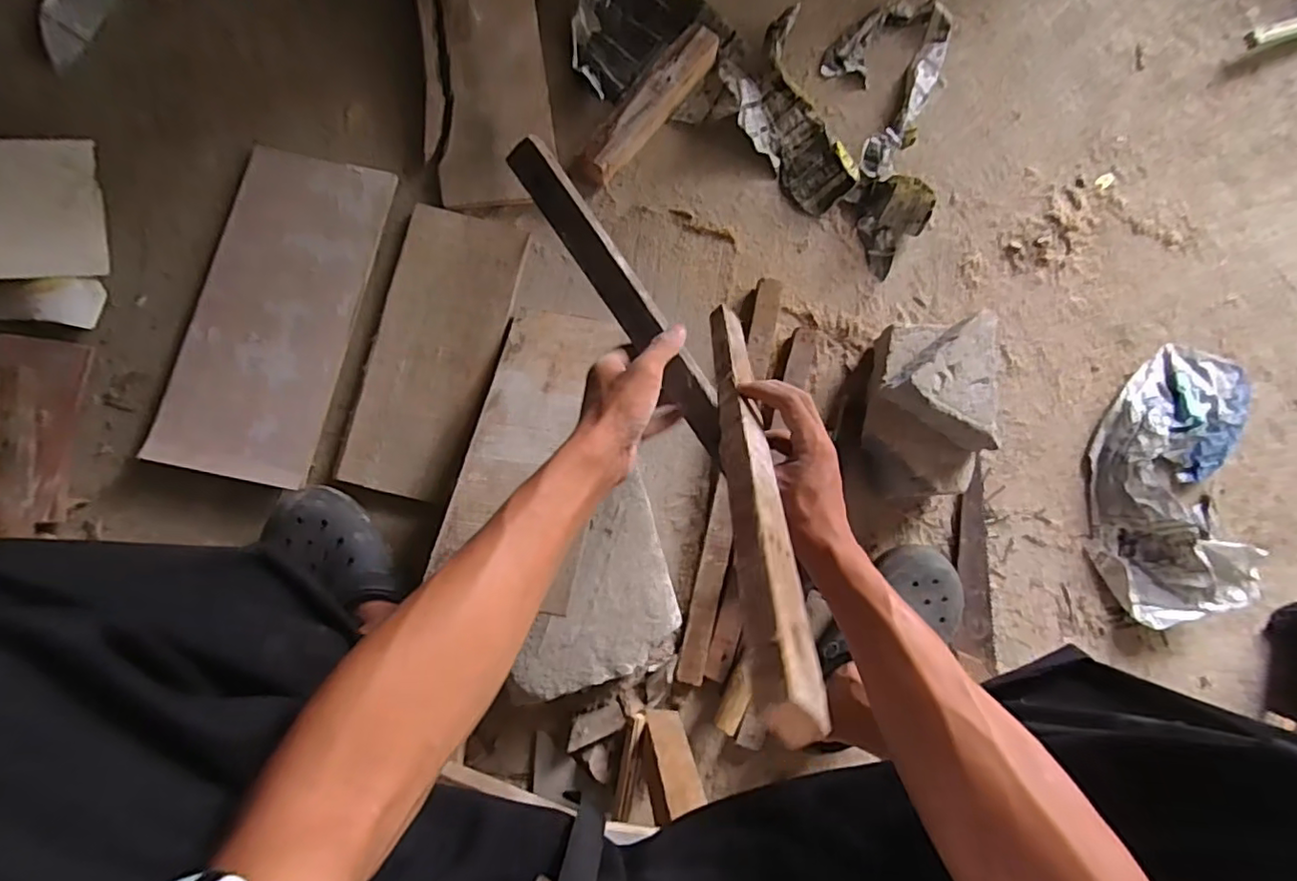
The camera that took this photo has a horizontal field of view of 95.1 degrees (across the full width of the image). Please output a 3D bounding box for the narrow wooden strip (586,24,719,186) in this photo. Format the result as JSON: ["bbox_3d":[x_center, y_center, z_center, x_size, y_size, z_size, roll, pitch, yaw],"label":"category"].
[{"bbox_3d":[0.000,-0.440,0.769,0.058,0.039,0.245,39,82,1],"label":"narrow wooden strip"}]

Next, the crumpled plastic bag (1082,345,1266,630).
[{"bbox_3d":[0.677,0.050,0.762,0.188,0.057,0.359,16,82,-3],"label":"crumpled plastic bag"}]

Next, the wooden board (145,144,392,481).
[{"bbox_3d":[-0.438,-0.152,0.701,0.174,0.023,0.391,12,82,-3],"label":"wooden board"}]

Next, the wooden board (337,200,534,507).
[{"bbox_3d":[-0.259,-0.111,0.717,0.142,0.015,0.349,15,82,-3],"label":"wooden board"}]

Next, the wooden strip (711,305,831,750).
[{"bbox_3d":[0.073,-0.008,0.450,0.038,0.474,0.020,10,123,-4],"label":"wooden strip"}]

